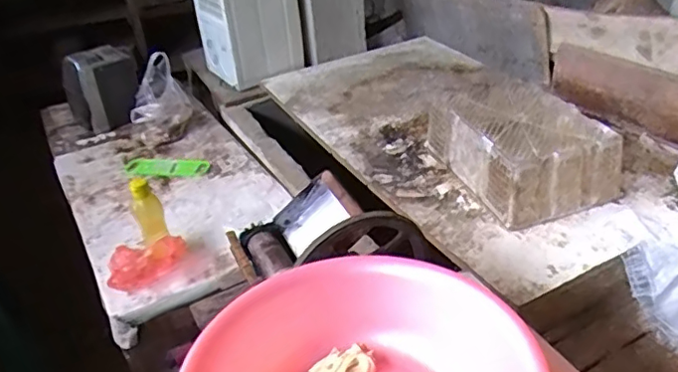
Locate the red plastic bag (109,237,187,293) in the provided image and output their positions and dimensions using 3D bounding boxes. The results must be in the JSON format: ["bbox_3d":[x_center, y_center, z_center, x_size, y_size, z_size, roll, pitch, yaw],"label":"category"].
[{"bbox_3d":[-0.460,0.186,1.415,0.185,0.072,0.102,-17,36,-19],"label":"red plastic bag"}]

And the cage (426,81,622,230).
[{"bbox_3d":[0.490,-0.117,1.603,0.336,0.181,0.497,-11,34,-12],"label":"cage"}]

